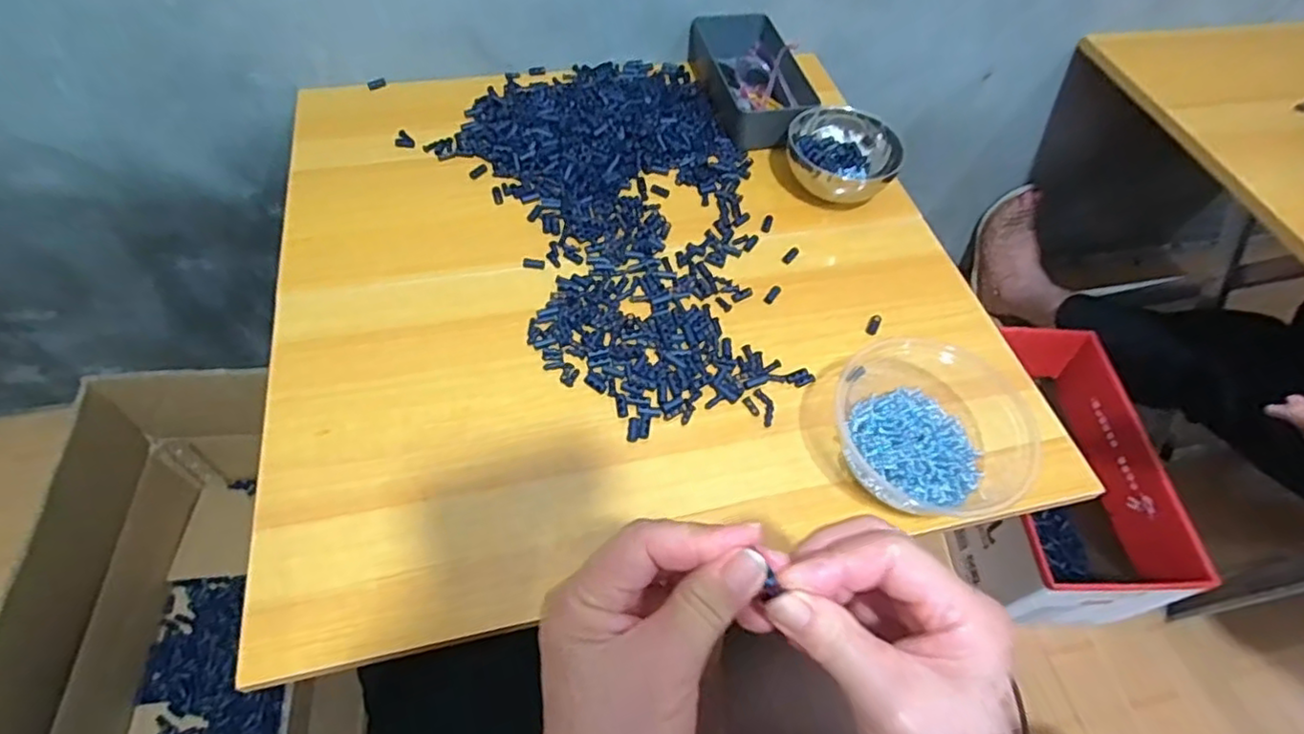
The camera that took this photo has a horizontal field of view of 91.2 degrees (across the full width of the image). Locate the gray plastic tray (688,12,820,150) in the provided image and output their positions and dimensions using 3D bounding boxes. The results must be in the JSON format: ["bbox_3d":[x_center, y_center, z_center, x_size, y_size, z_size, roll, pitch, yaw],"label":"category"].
[{"bbox_3d":[0.111,-0.313,0.700,0.092,0.059,0.184,-10,58,-12],"label":"gray plastic tray"}]

